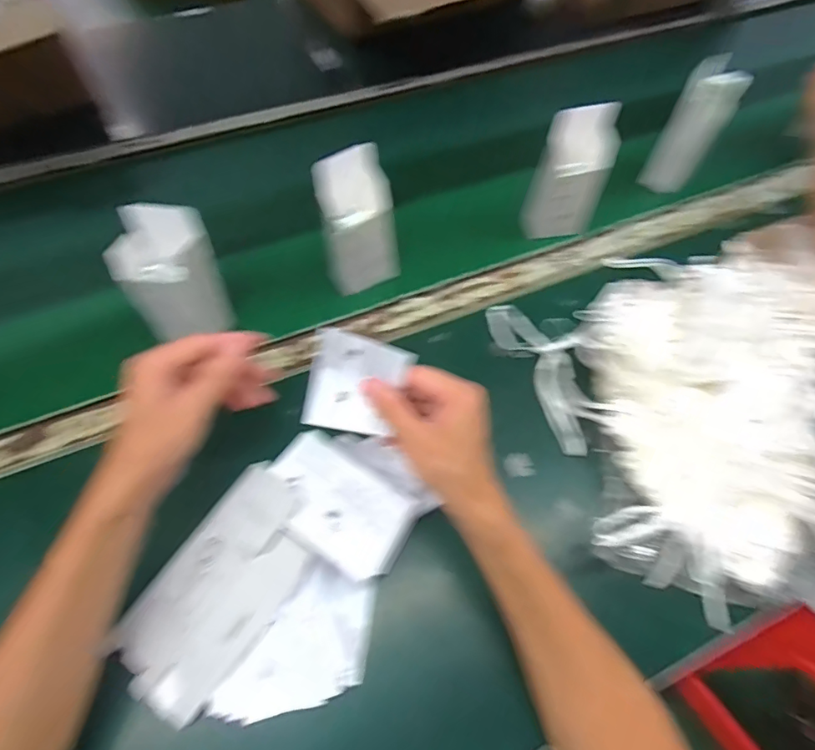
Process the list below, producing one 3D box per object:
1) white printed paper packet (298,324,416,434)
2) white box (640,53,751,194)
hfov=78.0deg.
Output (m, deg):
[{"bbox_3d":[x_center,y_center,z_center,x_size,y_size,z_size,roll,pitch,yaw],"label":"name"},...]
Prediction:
[{"bbox_3d":[-0.042,0.009,0.407,0.074,0.084,0.008,15,23,0],"label":"white printed paper packet"},{"bbox_3d":[0.377,-0.324,0.668,0.066,0.162,0.043,28,39,12],"label":"white box"}]

